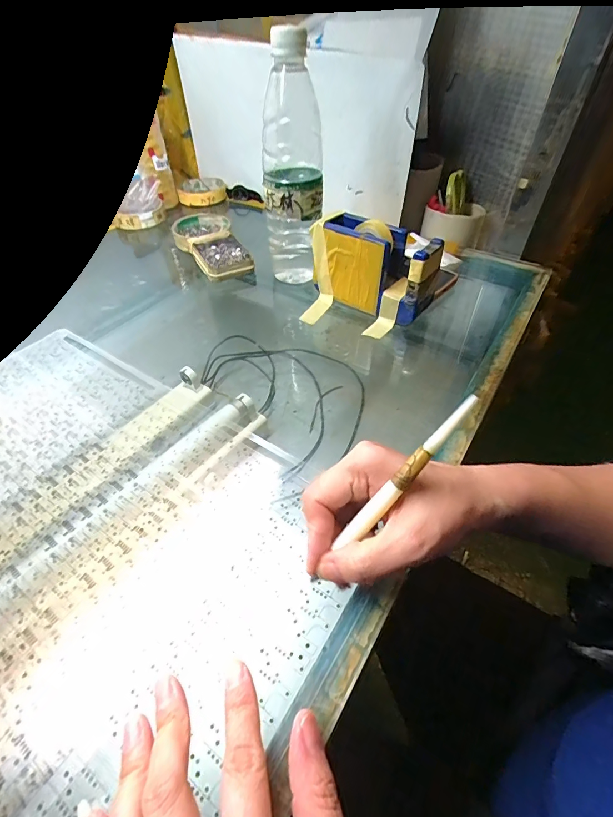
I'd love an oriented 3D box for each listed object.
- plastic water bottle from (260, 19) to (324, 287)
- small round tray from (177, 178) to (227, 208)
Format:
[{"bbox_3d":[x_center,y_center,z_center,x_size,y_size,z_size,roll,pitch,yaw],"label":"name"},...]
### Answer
[{"bbox_3d":[-0.015,-0.246,0.407,0.062,0.212,0.057,-4,47,-2],"label":"plastic water bottle"},{"bbox_3d":[-0.187,-0.394,0.698,0.083,0.020,0.101,-8,47,-5],"label":"small round tray"}]

